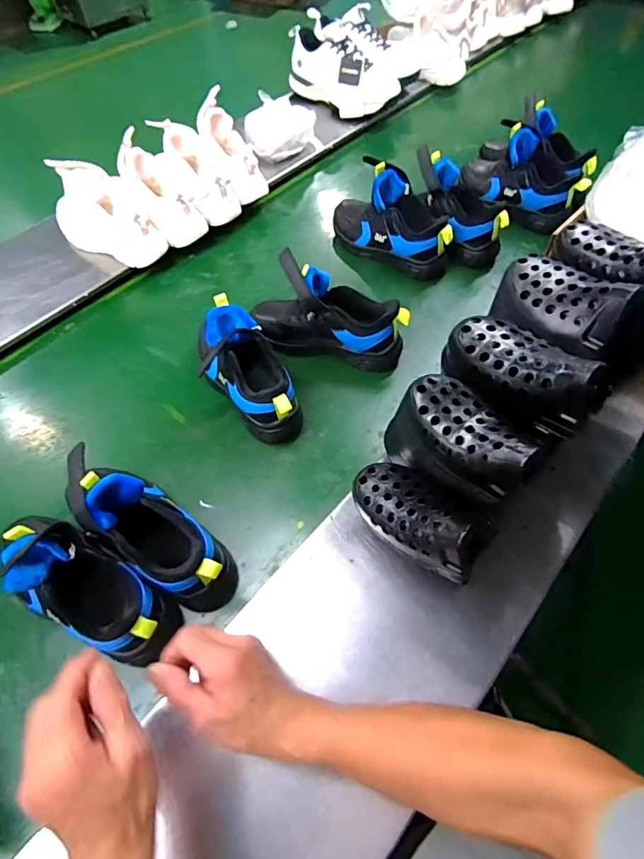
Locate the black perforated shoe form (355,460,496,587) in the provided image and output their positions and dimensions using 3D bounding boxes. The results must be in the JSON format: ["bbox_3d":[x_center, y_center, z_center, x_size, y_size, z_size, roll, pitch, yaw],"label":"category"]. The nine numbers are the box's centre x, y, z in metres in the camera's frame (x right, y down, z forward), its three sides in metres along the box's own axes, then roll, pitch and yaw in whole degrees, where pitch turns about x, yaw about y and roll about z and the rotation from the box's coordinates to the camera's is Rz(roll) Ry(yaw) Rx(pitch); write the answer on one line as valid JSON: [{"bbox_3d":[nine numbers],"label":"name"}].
[{"bbox_3d":[0.091,0.082,0.443,0.063,0.059,0.138,-40,50,-21],"label":"black perforated shoe form"}]

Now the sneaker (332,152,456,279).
[{"bbox_3d":[0.118,-0.374,0.806,0.237,0.138,0.085,27,63,18],"label":"sneaker"}]

